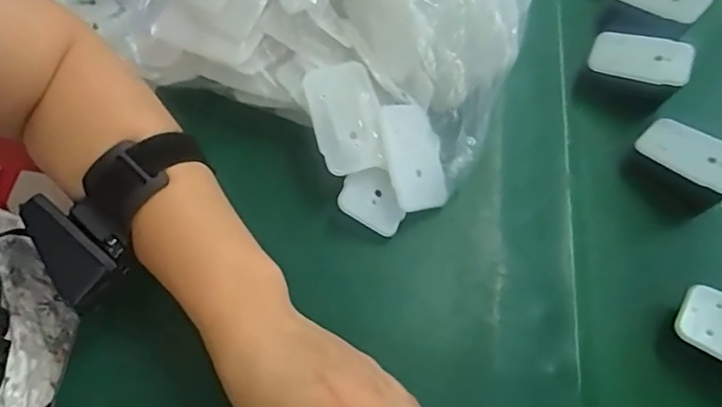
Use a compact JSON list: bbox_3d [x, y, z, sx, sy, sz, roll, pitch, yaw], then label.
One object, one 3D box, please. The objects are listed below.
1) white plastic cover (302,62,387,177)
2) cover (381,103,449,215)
[{"bbox_3d":[-0.009,-0.054,0.351,0.043,0.004,0.070,-15,85,-10],"label":"white plastic cover"},{"bbox_3d":[0.035,-0.030,0.358,0.040,0.004,0.068,-7,83,-26],"label":"cover"}]

